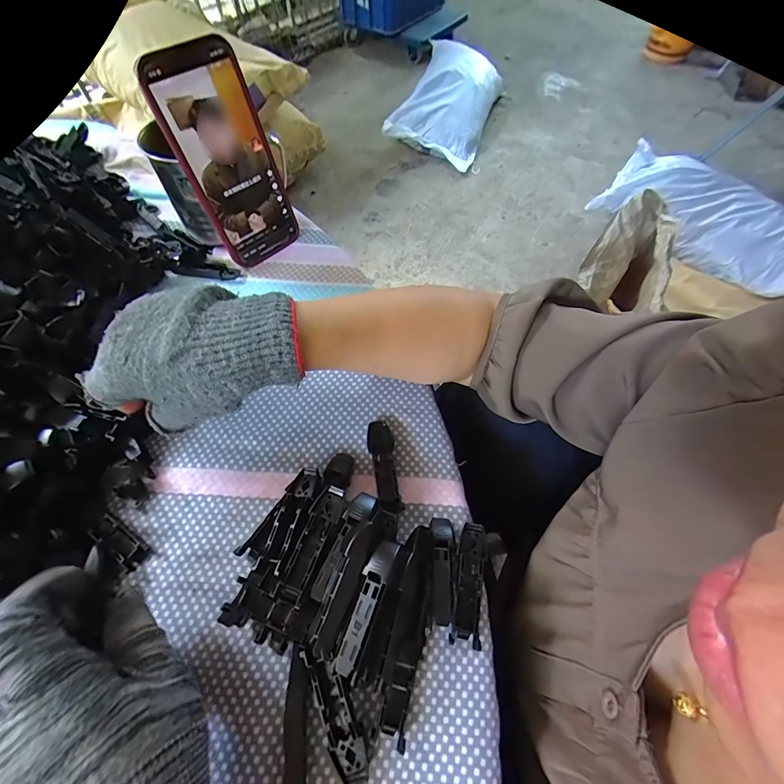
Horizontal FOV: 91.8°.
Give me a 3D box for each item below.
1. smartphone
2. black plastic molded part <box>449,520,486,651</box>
[{"bbox_3d":[-0.136,-0.193,0.325,0.076,0.158,0.008,-40,52,-20],"label":"smartphone"},{"bbox_3d":[0.048,0.119,0.238,0.017,0.011,0.068,9,62,3],"label":"black plastic molded part"}]

